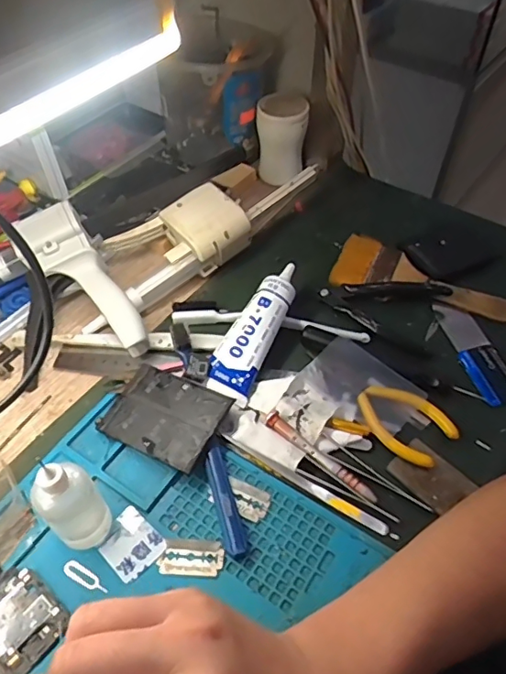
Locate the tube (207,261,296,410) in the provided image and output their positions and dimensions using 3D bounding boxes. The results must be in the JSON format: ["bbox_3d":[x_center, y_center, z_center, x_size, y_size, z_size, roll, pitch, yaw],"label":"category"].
[{"bbox_3d":[0.003,-0.009,0.434,0.037,0.035,0.131,19,53,15],"label":"tube"}]

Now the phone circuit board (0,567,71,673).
[{"bbox_3d":[-0.140,0.173,0.315,0.048,0.004,0.046,31,58,24],"label":"phone circuit board"}]

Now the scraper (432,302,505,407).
[{"bbox_3d":[0.188,0.010,0.447,0.037,0.010,0.108,-13,52,-9],"label":"scraper"}]

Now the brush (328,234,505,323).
[{"bbox_3d":[0.158,-0.052,0.485,0.164,0.015,0.060,19,53,15],"label":"brush"}]

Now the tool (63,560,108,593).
[{"bbox_3d":[-0.106,0.153,0.332,0.033,0.004,0.010,25,50,17],"label":"tool"}]

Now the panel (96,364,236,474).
[{"bbox_3d":[-0.066,0.057,0.393,0.087,0.004,0.063,17,58,24],"label":"panel"}]

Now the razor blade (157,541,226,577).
[{"bbox_3d":[-0.040,0.142,0.338,0.041,0.004,0.022,1,51,2],"label":"razor blade"}]

